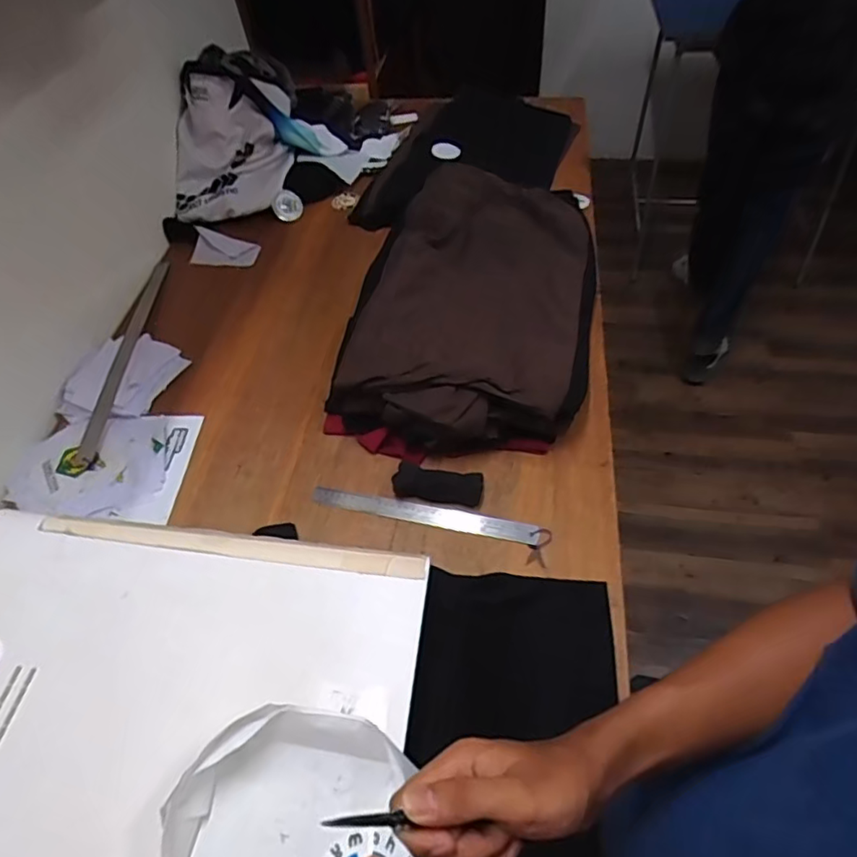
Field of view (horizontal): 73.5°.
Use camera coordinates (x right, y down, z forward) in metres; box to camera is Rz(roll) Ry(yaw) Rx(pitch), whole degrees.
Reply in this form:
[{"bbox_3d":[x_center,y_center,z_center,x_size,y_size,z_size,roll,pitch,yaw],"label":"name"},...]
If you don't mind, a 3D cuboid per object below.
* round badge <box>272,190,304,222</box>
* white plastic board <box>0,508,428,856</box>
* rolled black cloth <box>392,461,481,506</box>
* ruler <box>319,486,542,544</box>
[{"bbox_3d":[-0.299,-0.473,1.221,0.062,0.060,0.009,14,19,-22],"label":"round badge"},{"bbox_3d":[-0.276,0.272,0.507,0.498,0.021,0.395,5,54,7],"label":"white plastic board"},{"bbox_3d":[0.013,0.078,0.817,0.124,0.024,0.046,7,54,9],"label":"rolled black cloth"},{"bbox_3d":[-0.007,0.119,0.802,0.316,0.005,0.028,9,64,10],"label":"ruler"}]

